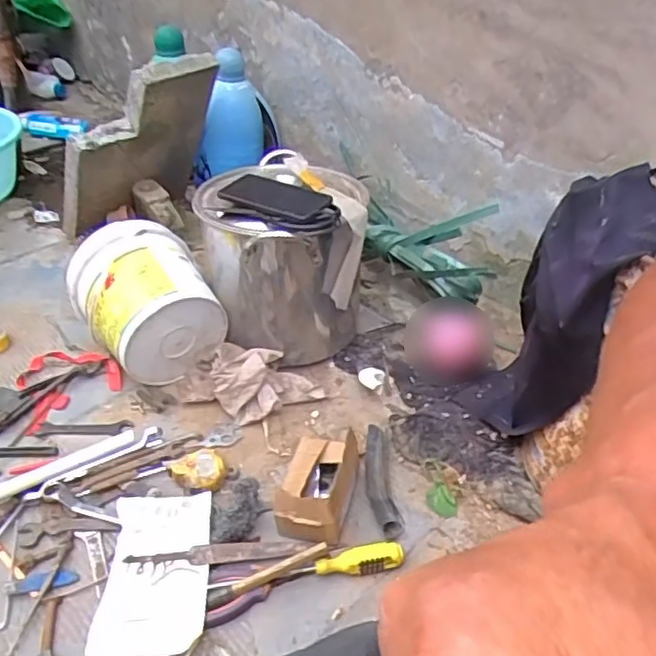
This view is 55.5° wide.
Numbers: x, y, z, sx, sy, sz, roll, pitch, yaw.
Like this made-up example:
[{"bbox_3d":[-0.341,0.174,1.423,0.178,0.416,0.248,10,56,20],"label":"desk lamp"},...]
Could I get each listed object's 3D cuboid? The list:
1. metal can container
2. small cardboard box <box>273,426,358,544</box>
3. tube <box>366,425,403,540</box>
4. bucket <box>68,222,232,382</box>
[{"bbox_3d":[-0.077,-0.108,1.040,0.260,0.302,0.243,10,40,6],"label":"metal can container"},{"bbox_3d":[-0.011,0.204,0.814,0.085,0.079,0.136,13,40,10],"label":"small cardboard box"},{"bbox_3d":[0.071,0.212,0.868,0.043,0.031,0.172,-3,39,-7],"label":"tube"},{"bbox_3d":[-0.281,-0.031,0.987,0.185,0.208,0.167,-24,47,-30],"label":"bucket"}]

